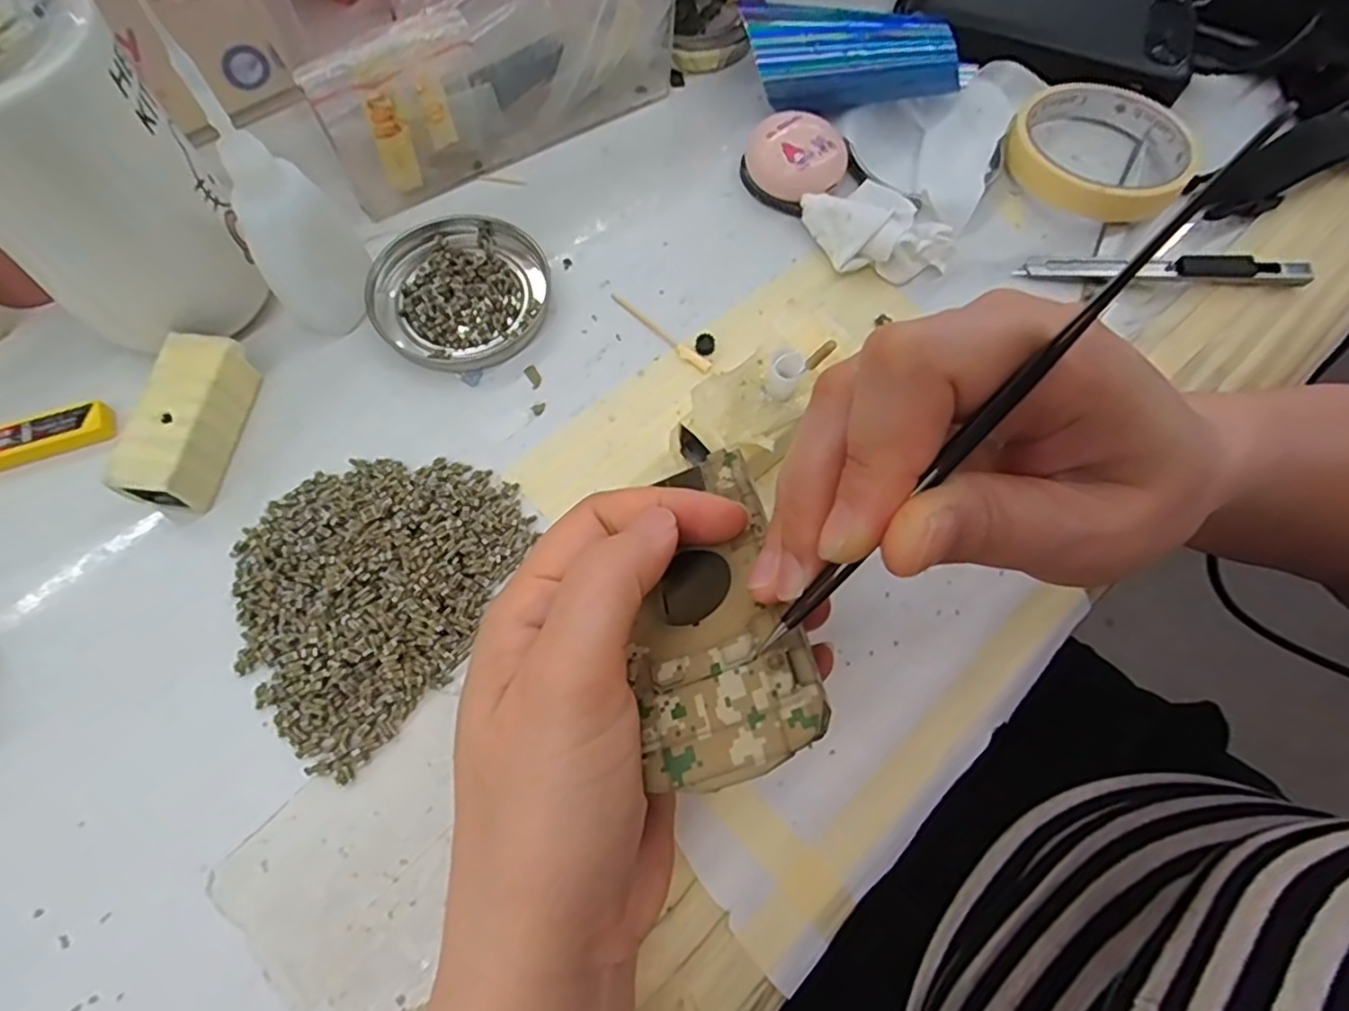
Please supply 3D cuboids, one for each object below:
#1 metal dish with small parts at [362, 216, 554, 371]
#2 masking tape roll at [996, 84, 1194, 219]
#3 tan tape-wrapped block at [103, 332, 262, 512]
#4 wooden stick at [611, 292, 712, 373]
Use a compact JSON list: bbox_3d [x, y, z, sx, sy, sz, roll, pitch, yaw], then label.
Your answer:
[{"bbox_3d":[-0.097,-0.098,0.300,0.078,0.007,0.078,1,69,-3],"label":"metal dish with small parts"},{"bbox_3d":[0.219,-0.184,0.338,0.086,0.021,0.087,1,69,-3],"label":"masking tape roll"},{"bbox_3d":[-0.191,-0.031,0.260,0.027,0.025,0.068,8,69,0],"label":"tan tape-wrapped block"},{"bbox_3d":[-0.007,-0.079,0.300,0.059,0.004,0.006,40,72,12],"label":"wooden stick"}]

